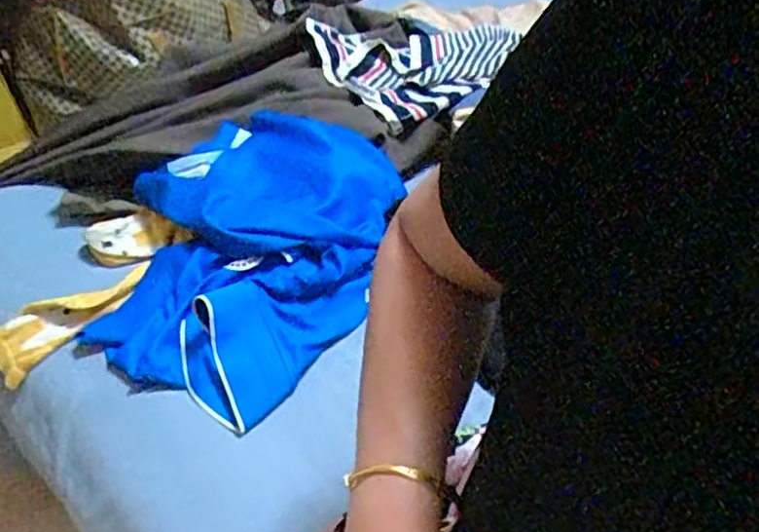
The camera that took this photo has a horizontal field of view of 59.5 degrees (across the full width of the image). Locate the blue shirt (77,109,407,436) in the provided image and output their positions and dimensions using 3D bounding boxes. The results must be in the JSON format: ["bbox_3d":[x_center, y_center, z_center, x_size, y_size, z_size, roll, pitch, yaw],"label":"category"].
[{"bbox_3d":[-0.157,-0.021,0.802,0.309,0.100,0.406,7,48,12],"label":"blue shirt"}]

